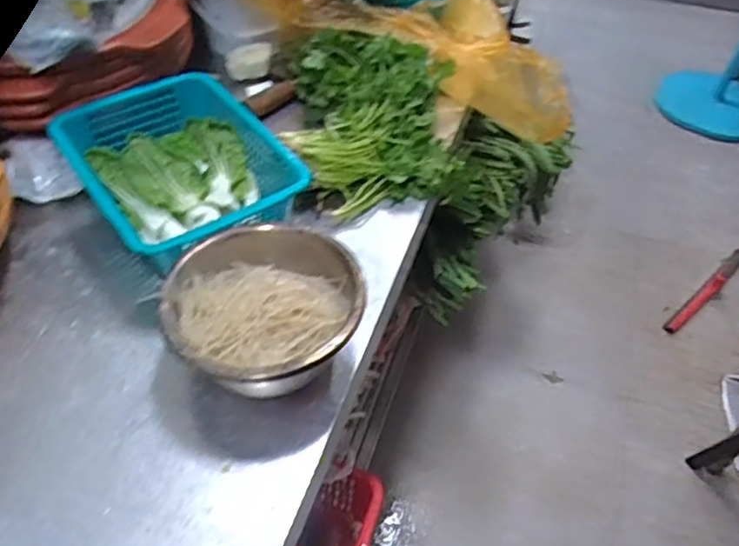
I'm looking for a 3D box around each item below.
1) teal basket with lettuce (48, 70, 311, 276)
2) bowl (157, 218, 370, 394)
[{"bbox_3d":[-0.230,-0.125,0.754,0.214,0.077,0.282,-31,57,-26],"label":"teal basket with lettuce"},{"bbox_3d":[-0.101,0.040,0.618,0.182,0.084,0.189,2,49,-2],"label":"bowl"}]

